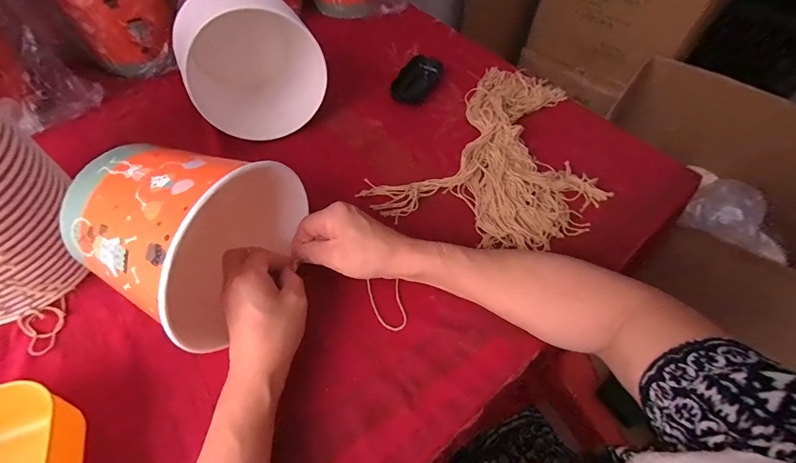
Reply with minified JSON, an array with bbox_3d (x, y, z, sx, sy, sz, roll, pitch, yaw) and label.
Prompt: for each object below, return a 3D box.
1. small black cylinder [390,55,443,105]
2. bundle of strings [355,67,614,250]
[{"bbox_3d":[0.032,-0.246,0.584,0.052,0.024,0.098,23,58,13],"label":"small black cylinder"},{"bbox_3d":[0.157,-0.105,0.491,0.241,0.030,0.351,33,61,19],"label":"bundle of strings"}]

